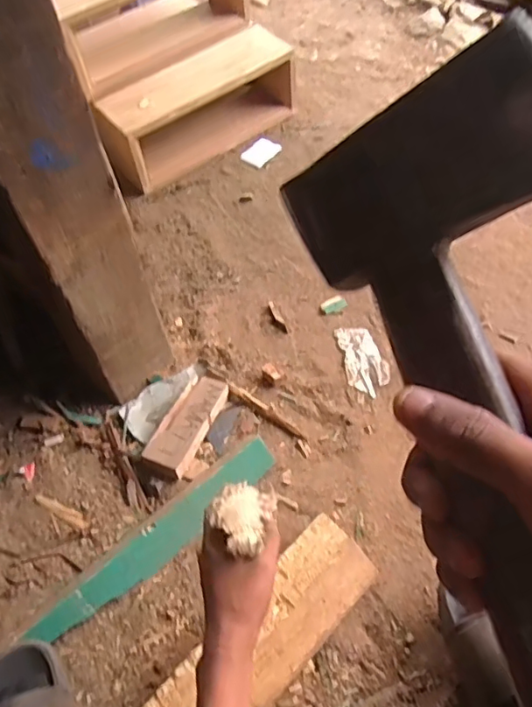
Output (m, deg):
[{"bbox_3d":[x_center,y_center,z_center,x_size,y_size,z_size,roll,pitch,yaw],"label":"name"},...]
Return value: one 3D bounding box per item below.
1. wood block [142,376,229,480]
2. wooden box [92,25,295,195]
[{"bbox_3d":[-0.113,0.100,0.810,0.060,0.020,0.165,18,57,17],"label":"wood block"},{"bbox_3d":[-0.148,-0.514,1.158,0.430,0.135,0.149,-34,58,-19],"label":"wooden box"}]

